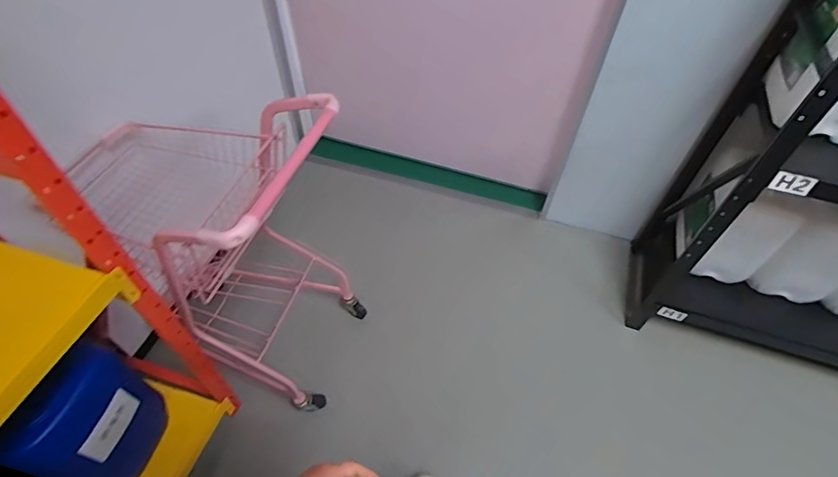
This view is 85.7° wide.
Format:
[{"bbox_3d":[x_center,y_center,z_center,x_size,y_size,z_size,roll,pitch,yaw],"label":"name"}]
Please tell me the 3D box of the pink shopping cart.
[{"bbox_3d":[-0.537,0.040,1.237,0.622,0.853,0.448,17,52,10],"label":"pink shopping cart"}]

